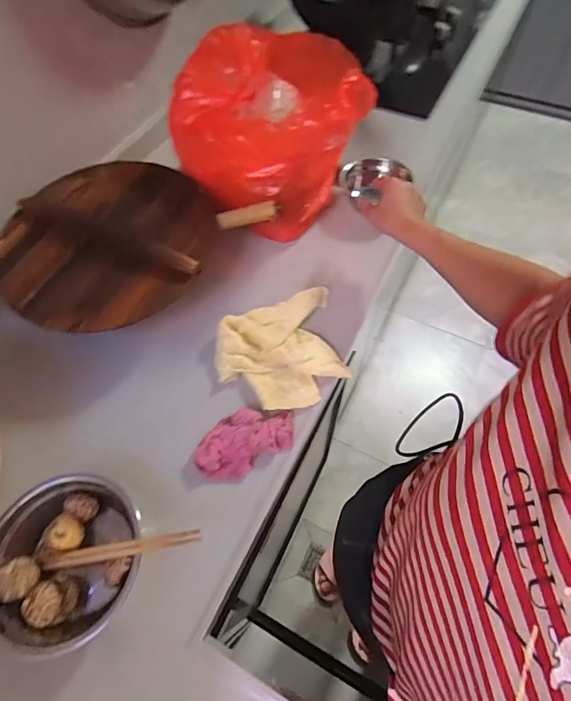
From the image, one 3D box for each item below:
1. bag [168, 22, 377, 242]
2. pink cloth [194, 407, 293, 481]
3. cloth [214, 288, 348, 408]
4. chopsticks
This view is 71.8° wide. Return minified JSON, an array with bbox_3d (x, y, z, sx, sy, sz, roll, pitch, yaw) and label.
[{"bbox_3d":[-0.025,-0.366,0.666,0.310,0.226,0.285,15,61,10],"label":"bag"},{"bbox_3d":[-0.055,0.117,0.531,0.136,0.045,0.078,-30,63,-15],"label":"pink cloth"},{"bbox_3d":[-0.008,-0.003,0.595,0.188,0.030,0.181,-14,60,-6],"label":"cloth"},{"bbox_3d":[-0.186,0.220,0.434,0.199,0.015,0.014,-16,59,13],"label":"chopsticks"}]

